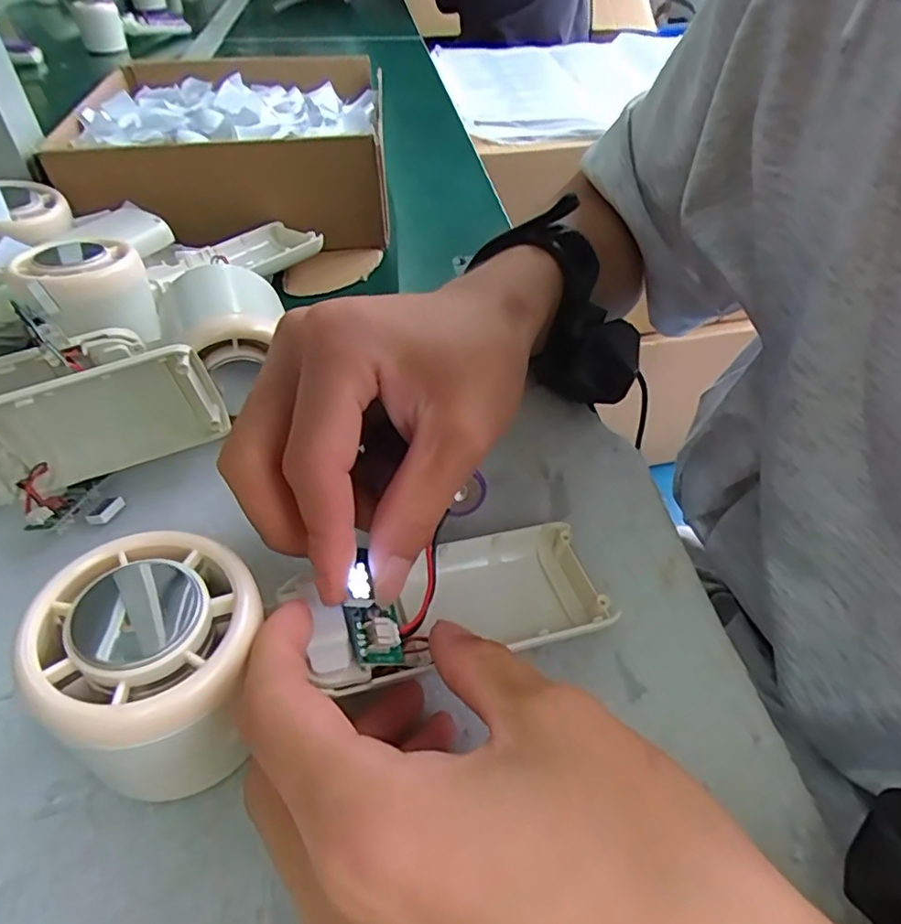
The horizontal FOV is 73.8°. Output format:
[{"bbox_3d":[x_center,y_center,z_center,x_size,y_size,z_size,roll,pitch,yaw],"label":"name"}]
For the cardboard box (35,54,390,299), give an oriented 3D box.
[{"bbox_3d":[-0.152,-0.229,0.439,0.201,0.076,0.277,-3,46,-5],"label":"cardboard box"}]

